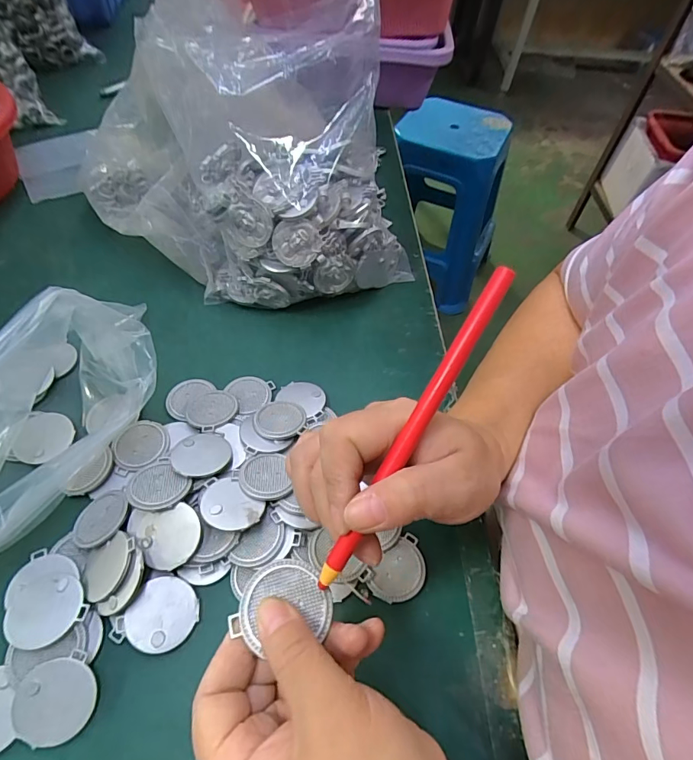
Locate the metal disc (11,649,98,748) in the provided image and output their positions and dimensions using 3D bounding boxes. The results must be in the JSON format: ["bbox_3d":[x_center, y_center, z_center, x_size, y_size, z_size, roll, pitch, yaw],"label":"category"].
[{"bbox_3d":[-0.160,0.176,0.239,0.039,0.004,0.039,-22,75,-21],"label":"metal disc"}]

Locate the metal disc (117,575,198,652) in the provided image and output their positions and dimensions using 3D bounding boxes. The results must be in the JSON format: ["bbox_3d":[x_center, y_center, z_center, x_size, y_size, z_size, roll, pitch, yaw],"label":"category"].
[{"bbox_3d":[-0.113,0.143,0.266,0.040,0.004,0.041,8,55,-12],"label":"metal disc"}]

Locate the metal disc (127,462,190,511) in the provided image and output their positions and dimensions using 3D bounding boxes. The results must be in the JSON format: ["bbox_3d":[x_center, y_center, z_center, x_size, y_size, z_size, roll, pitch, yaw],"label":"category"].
[{"bbox_3d":[-0.128,0.070,0.290,0.039,0.005,0.034,34,59,19],"label":"metal disc"}]

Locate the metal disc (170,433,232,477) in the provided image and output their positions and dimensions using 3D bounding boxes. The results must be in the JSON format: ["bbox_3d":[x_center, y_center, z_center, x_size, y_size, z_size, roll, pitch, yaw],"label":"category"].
[{"bbox_3d":[-0.104,0.053,0.312,0.040,0.004,0.040,8,33,-5],"label":"metal disc"}]

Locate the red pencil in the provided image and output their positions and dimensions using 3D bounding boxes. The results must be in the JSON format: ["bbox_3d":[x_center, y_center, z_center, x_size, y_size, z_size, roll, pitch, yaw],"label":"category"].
[{"bbox_3d":[0.030,0.022,0.191,0.010,0.006,0.158,31,92,17],"label":"red pencil"}]

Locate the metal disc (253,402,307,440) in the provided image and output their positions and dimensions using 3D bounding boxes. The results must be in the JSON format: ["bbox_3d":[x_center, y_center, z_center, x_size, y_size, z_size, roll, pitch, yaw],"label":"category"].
[{"bbox_3d":[-0.052,0.031,0.340,0.039,0.004,0.038,3,40,-3],"label":"metal disc"}]

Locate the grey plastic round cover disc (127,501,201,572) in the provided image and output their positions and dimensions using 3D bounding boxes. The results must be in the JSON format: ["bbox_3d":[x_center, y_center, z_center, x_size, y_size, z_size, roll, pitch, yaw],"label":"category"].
[{"bbox_3d":[-0.118,0.101,0.280,0.047,0.008,0.038,-6,69,-3],"label":"grey plastic round cover disc"}]

